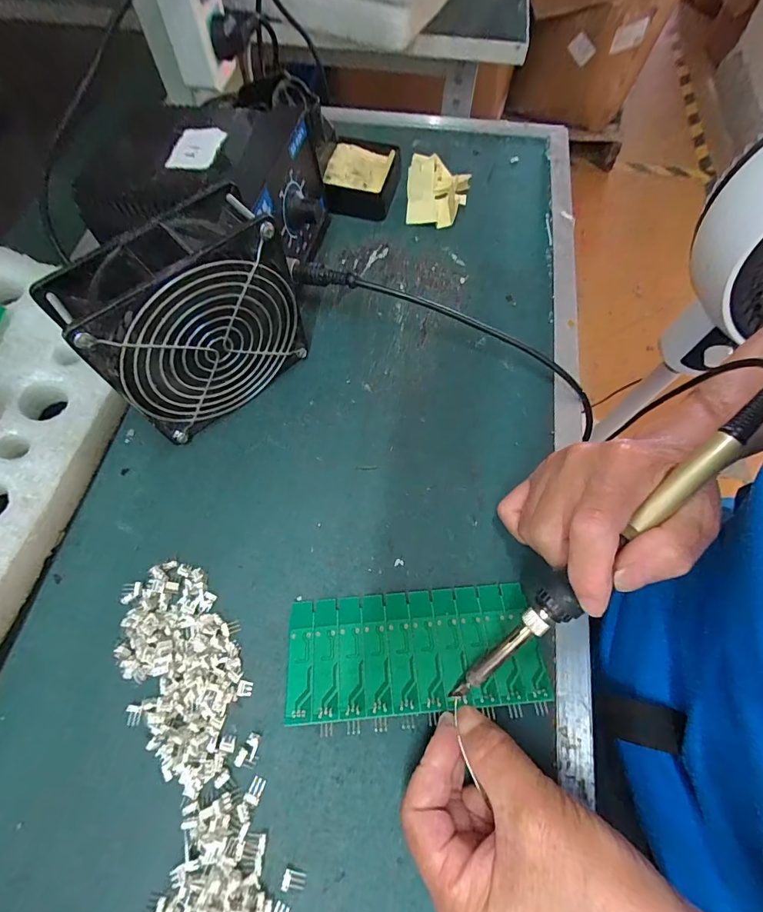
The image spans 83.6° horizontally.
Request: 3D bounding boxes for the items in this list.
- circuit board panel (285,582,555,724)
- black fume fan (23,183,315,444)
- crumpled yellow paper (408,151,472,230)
[{"bbox_3d":[0.019,0.107,0.240,0.137,0.004,0.062,-4,52,-2],"label":"circuit board panel"},{"bbox_3d":[-0.110,-0.077,0.264,0.116,0.120,0.043,-39,73,-15],"label":"black fume fan"},{"bbox_3d":[0.051,-0.243,0.389,0.054,0.021,0.069,9,67,3],"label":"crumpled yellow paper"}]

